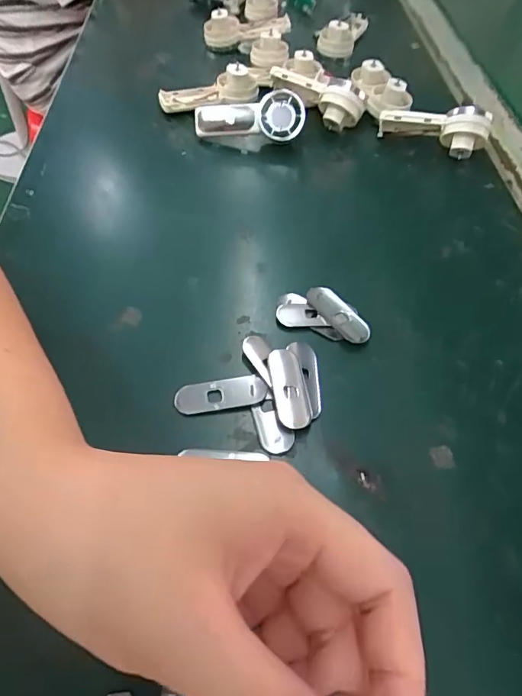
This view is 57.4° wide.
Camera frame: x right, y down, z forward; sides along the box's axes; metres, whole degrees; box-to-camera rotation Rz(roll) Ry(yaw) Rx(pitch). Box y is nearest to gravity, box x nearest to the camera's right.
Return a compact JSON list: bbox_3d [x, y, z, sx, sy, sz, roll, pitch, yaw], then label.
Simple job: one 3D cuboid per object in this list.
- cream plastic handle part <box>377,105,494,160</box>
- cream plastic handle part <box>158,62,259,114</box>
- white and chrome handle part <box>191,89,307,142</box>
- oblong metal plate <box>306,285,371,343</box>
[{"bbox_3d":[0.150,-0.192,0.418,0.092,0.041,0.023,18,54,9],"label":"cream plastic handle part"},{"bbox_3d":[-0.049,-0.241,0.449,0.091,0.037,0.029,-3,54,-6],"label":"cream plastic handle part"},{"bbox_3d":[-0.010,-0.199,0.416,0.093,0.044,0.022,6,53,1],"label":"white and chrome handle part"},{"bbox_3d":[0.049,-0.021,0.304,0.017,0.008,0.050,-30,61,-23],"label":"oblong metal plate"}]

